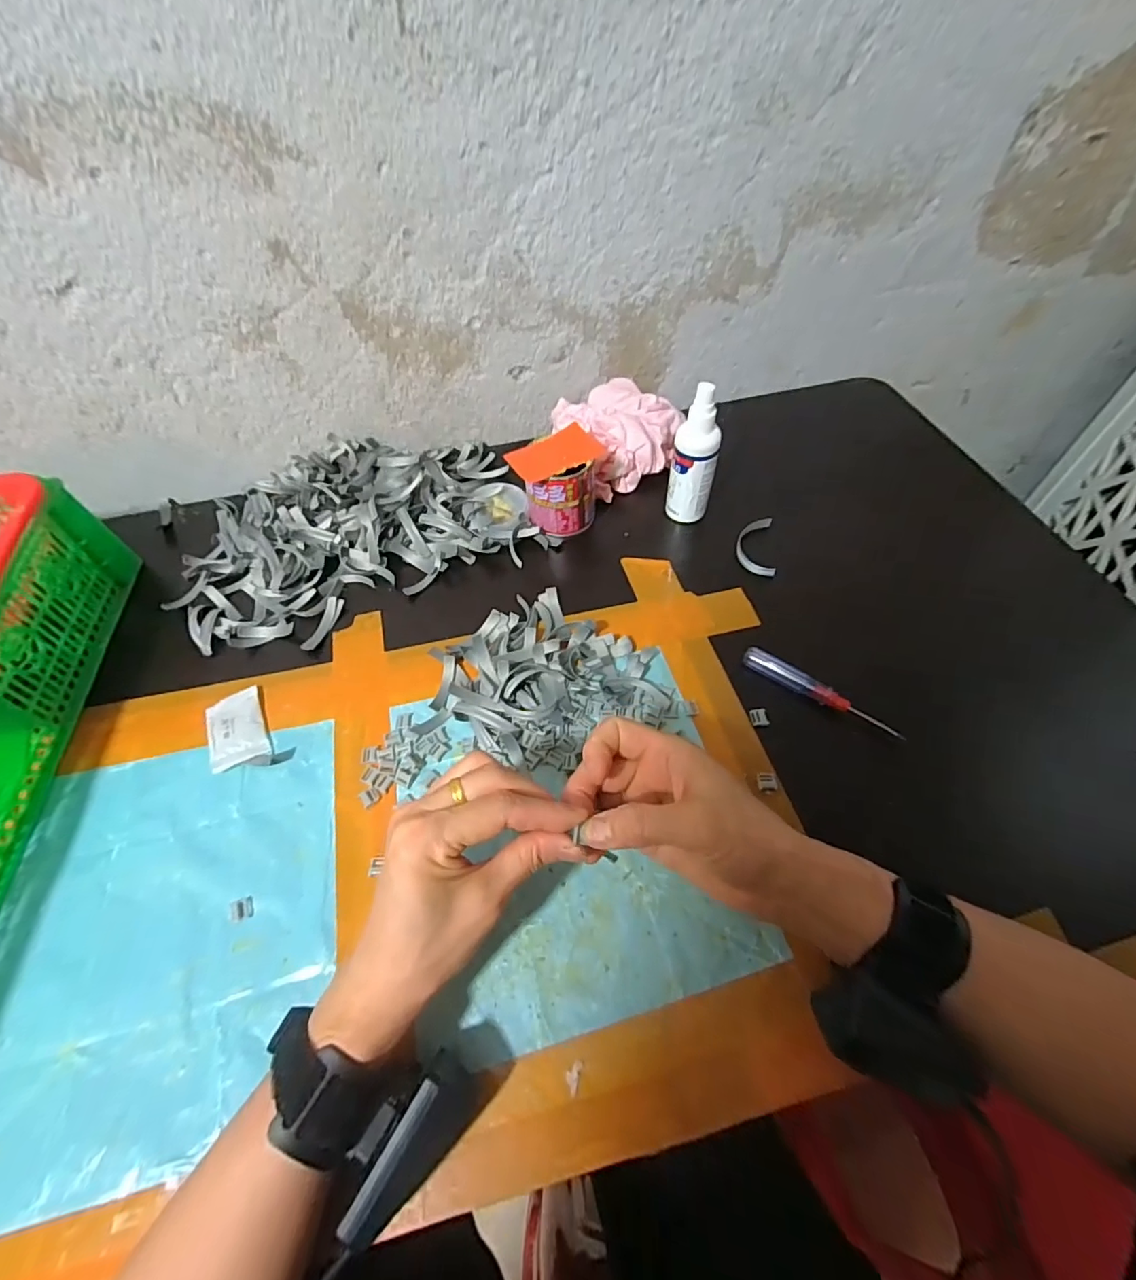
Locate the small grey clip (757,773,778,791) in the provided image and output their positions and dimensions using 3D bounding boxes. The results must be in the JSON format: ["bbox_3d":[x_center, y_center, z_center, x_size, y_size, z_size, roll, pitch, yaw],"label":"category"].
[{"bbox_3d":[0.139,0.098,0.366,0.013,0.004,0.012,-2,55,2],"label":"small grey clip"}]

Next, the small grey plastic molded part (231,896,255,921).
[{"bbox_3d":[-0.209,0.172,0.336,0.013,0.004,0.013,-17,56,-9],"label":"small grey plastic molded part"}]

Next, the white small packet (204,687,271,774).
[{"bbox_3d":[-0.255,0.070,0.406,0.040,0.010,0.072,-24,57,-13],"label":"white small packet"}]

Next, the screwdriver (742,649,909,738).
[{"bbox_3d":[0.192,0.041,0.404,0.120,0.018,0.014,33,63,23],"label":"screwdriver"}]

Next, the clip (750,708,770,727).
[{"bbox_3d":[0.146,0.059,0.400,0.012,0.007,0.014,-3,55,1],"label":"clip"}]

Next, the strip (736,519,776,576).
[{"bbox_3d":[0.174,-0.085,0.489,0.031,0.012,0.070,6,56,7],"label":"strip"}]

